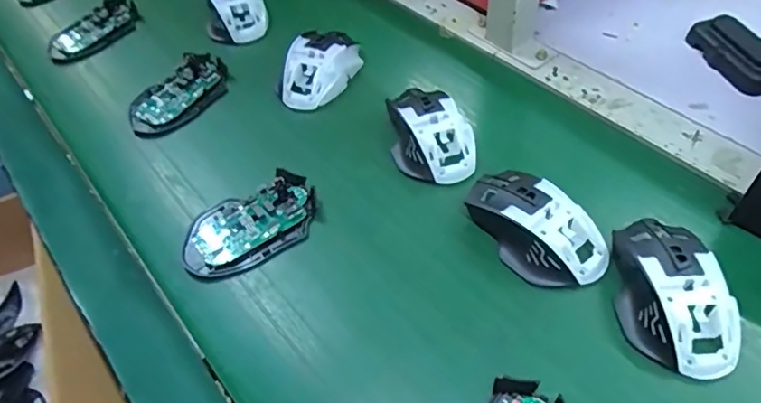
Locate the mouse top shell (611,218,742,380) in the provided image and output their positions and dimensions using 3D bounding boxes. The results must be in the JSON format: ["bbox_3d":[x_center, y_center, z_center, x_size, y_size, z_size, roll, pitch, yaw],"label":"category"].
[{"bbox_3d":[0.198,0.059,0.371,0.067,0.033,0.112,-3,51,3],"label":"mouse top shell"}]

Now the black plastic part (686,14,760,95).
[{"bbox_3d":[0.351,-0.146,0.532,0.043,0.027,0.102,-18,52,-9],"label":"black plastic part"}]

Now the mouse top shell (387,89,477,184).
[{"bbox_3d":[0.043,-0.067,0.489,0.074,0.036,0.112,-19,52,-9],"label":"mouse top shell"}]

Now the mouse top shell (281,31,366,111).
[{"bbox_3d":[-0.063,-0.140,0.560,0.070,0.039,0.104,12,53,15],"label":"mouse top shell"}]

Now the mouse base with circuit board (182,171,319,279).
[{"bbox_3d":[-0.107,0.019,0.447,0.112,0.019,0.071,-23,52,-12],"label":"mouse base with circuit board"}]

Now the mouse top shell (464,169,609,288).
[{"bbox_3d":[0.116,0.016,0.413,0.065,0.033,0.114,-39,57,-23],"label":"mouse top shell"}]

